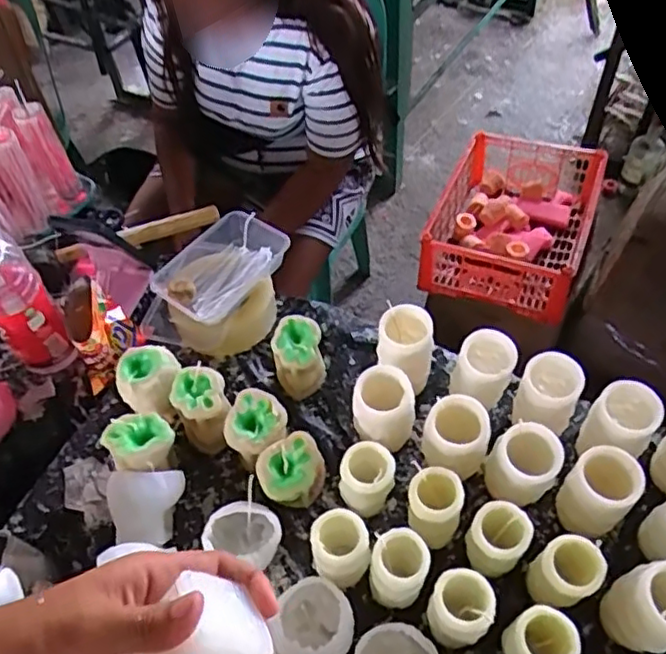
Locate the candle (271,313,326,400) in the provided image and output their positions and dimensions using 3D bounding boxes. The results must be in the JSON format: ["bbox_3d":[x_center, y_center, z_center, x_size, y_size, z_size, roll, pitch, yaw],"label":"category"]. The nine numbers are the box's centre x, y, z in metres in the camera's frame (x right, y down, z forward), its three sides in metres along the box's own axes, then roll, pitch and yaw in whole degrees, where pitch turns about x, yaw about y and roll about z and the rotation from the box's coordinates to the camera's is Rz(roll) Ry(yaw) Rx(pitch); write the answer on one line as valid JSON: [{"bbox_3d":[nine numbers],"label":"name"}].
[{"bbox_3d":[-0.042,0.037,0.762,0.061,0.073,0.071,-11,55,-3],"label":"candle"}]

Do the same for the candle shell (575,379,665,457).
[{"bbox_3d":[0.292,0.102,0.641,0.057,0.088,0.061,-2,55,3],"label":"candle shell"}]

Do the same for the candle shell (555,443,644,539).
[{"bbox_3d":[0.252,0.159,0.600,0.057,0.082,0.061,-2,55,3],"label":"candle shell"}]

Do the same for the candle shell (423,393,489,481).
[{"bbox_3d":[0.125,0.123,0.660,0.068,0.104,0.061,25,61,21],"label":"candle shell"}]

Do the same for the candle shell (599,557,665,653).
[{"bbox_3d":[0.283,0.249,0.554,0.067,0.098,0.066,-21,56,-10],"label":"candle shell"}]

